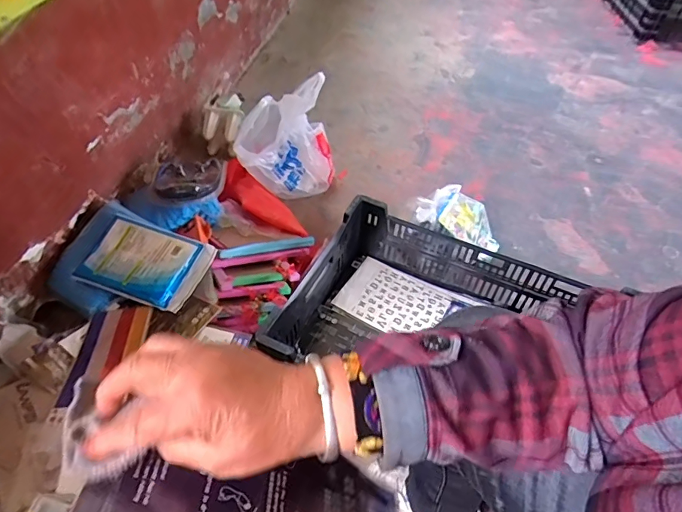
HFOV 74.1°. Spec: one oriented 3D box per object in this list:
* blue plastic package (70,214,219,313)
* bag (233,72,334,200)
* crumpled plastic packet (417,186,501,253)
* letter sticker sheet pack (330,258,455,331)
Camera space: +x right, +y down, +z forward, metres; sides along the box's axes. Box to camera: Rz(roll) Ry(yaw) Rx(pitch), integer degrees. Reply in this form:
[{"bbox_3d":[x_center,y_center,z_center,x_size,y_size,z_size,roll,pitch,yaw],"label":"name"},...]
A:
[{"bbox_3d":[-0.361,0.010,0.831,0.223,0.024,0.147,18,57,9],"label":"blue plastic package"},{"bbox_3d":[-0.131,-0.287,1.100,0.251,0.277,0.132,-13,51,-15],"label":"bag"},{"bbox_3d":[0.276,-0.080,1.013,0.218,0.073,0.117,29,48,-13],"label":"crumpled plastic packet"},{"bbox_3d":[0.111,0.093,0.959,0.211,0.014,0.160,24,51,17],"label":"letter sticker sheet pack"}]

